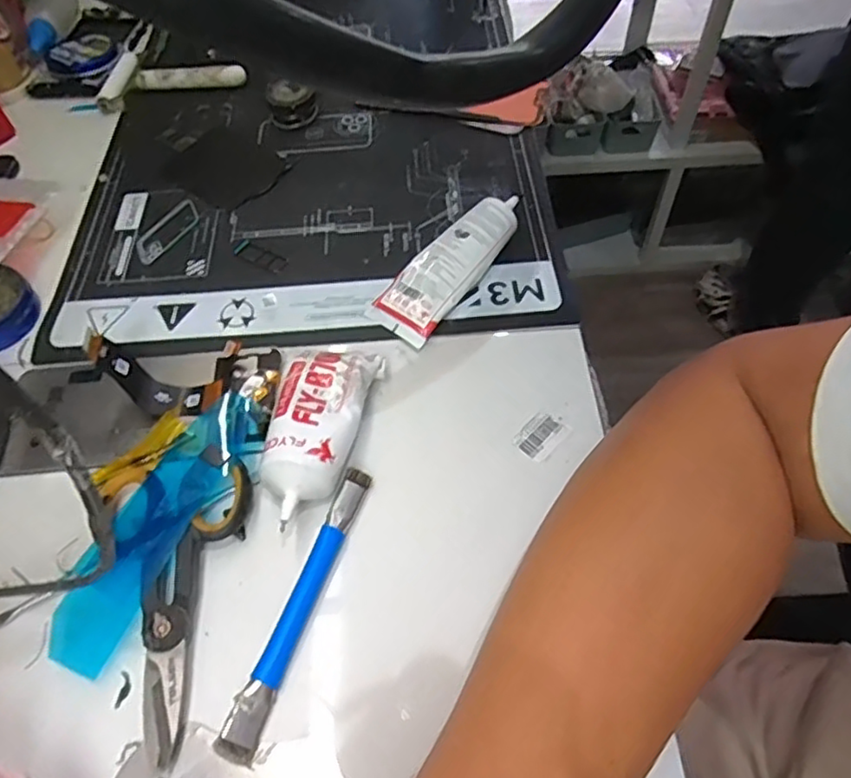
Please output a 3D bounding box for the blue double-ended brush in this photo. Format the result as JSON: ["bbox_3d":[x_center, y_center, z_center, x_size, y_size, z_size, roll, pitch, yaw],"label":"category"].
[{"bbox_3d":[-0.058,0.099,0.303,0.014,0.008,0.137,15,58,12],"label":"blue double-ended brush"}]

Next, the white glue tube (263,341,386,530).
[{"bbox_3d":[-0.059,0.017,0.343,0.047,0.033,0.111,10,57,9],"label":"white glue tube"}]

